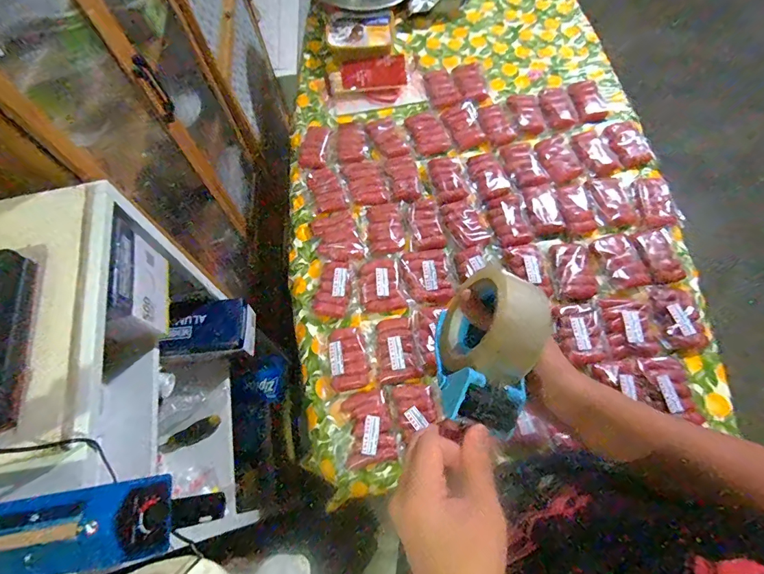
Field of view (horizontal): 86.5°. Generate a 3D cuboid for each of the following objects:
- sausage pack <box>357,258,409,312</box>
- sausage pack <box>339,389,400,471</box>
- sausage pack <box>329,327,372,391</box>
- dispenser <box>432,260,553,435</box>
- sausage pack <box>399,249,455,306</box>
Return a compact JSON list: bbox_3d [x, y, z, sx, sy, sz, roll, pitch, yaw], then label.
[{"bbox_3d":[-0.003,-0.005,0.905,0.098,0.021,0.124,-14,66,-3],"label":"sausage pack"},{"bbox_3d":[-0.027,0.269,0.780,0.103,0.018,0.135,-13,66,-3],"label":"sausage pack"},{"bbox_3d":[-0.069,0.141,0.835,0.078,0.020,0.127,-10,66,-1],"label":"sausage pack"},{"bbox_3d":[0.094,0.058,0.389,0.080,0.102,0.140,32,78,-9],"label":"dispenser"},{"bbox_3d":[0.102,-0.023,0.910,0.104,0.022,0.130,-9,66,-1],"label":"sausage pack"}]

